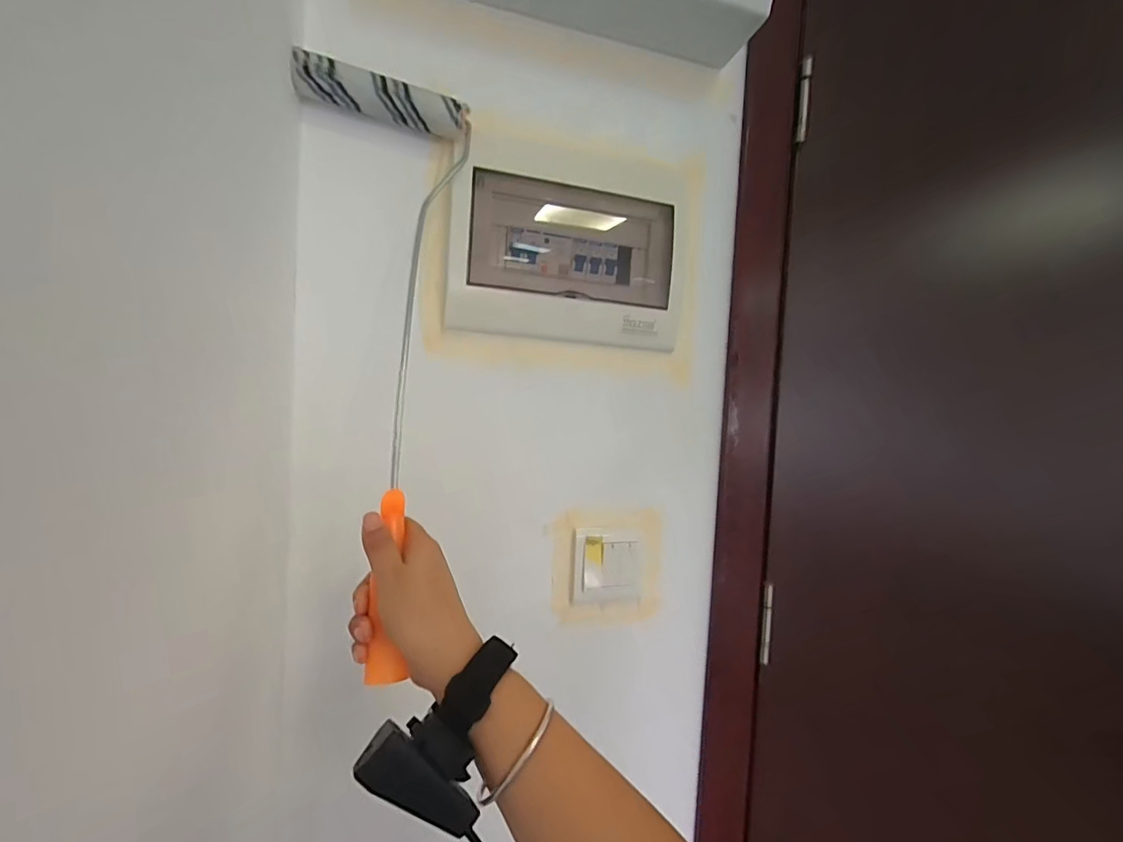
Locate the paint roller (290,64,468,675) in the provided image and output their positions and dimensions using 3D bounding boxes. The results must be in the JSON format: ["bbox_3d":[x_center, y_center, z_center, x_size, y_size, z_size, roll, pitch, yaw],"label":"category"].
[{"bbox_3d":[-0.130,-0.083,0.414,0.148,0.542,0.082,4,-18,-43],"label":"paint roller"}]

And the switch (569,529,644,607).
[{"bbox_3d":[0.057,0.171,0.572,0.091,0.090,0.016,3,6,-19],"label":"switch"}]

